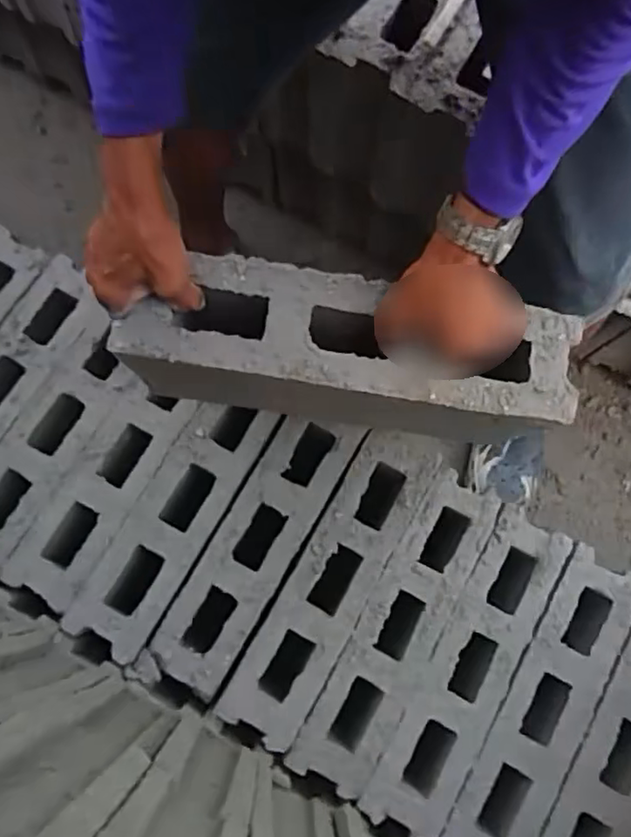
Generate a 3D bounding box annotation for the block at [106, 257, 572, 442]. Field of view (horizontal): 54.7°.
[{"bbox_3d":[0.030,-0.052,0.602,0.391,0.184,0.102,8,76,-1],"label":"block"}]

